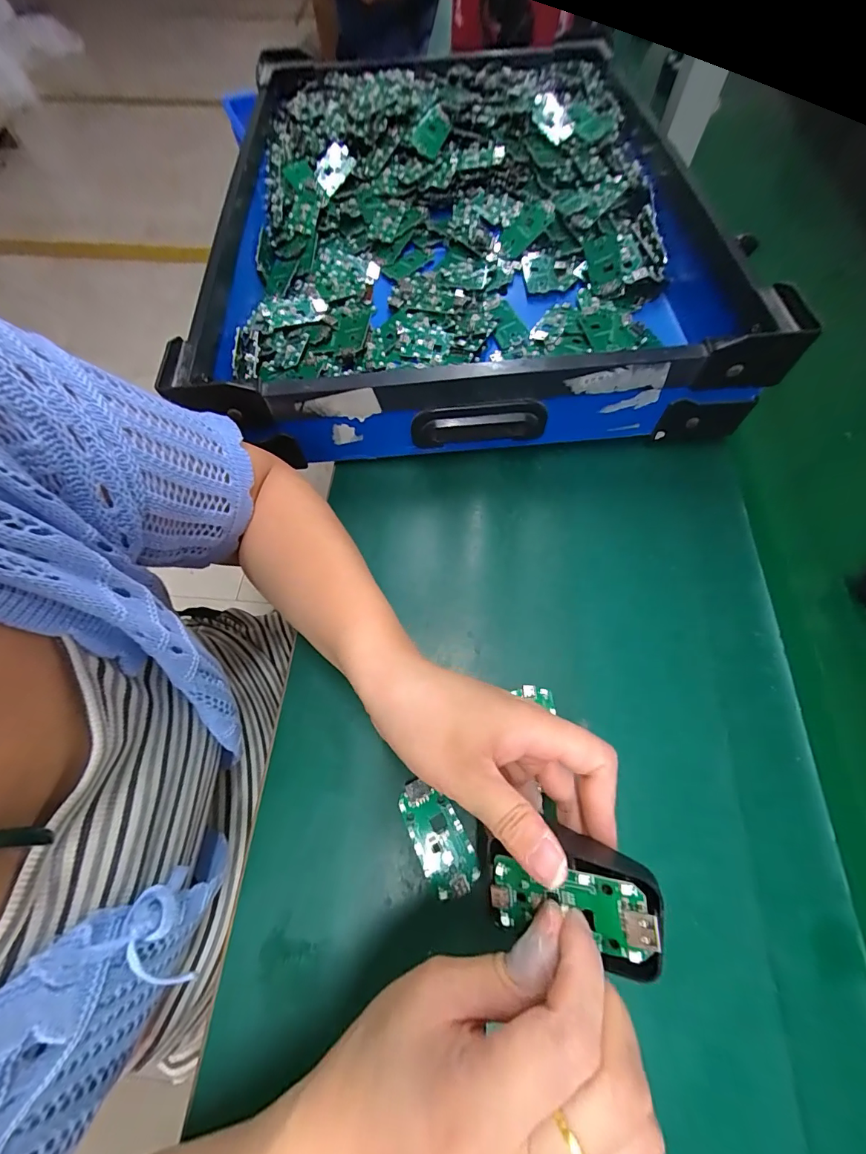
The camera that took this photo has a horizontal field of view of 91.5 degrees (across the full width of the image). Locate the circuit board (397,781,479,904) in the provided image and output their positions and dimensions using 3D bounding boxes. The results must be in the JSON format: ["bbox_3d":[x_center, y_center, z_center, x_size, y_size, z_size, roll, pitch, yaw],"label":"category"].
[{"bbox_3d":[0.003,0.154,0.253,0.031,0.004,0.063,-25,67,-10],"label":"circuit board"}]

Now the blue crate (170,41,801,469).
[{"bbox_3d":[0.030,-0.365,0.435,0.453,0.090,0.555,-3,65,0],"label":"blue crate"}]

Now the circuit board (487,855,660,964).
[{"bbox_3d":[0.055,0.136,0.172,0.064,0.005,0.030,-4,88,26],"label":"circuit board"}]

